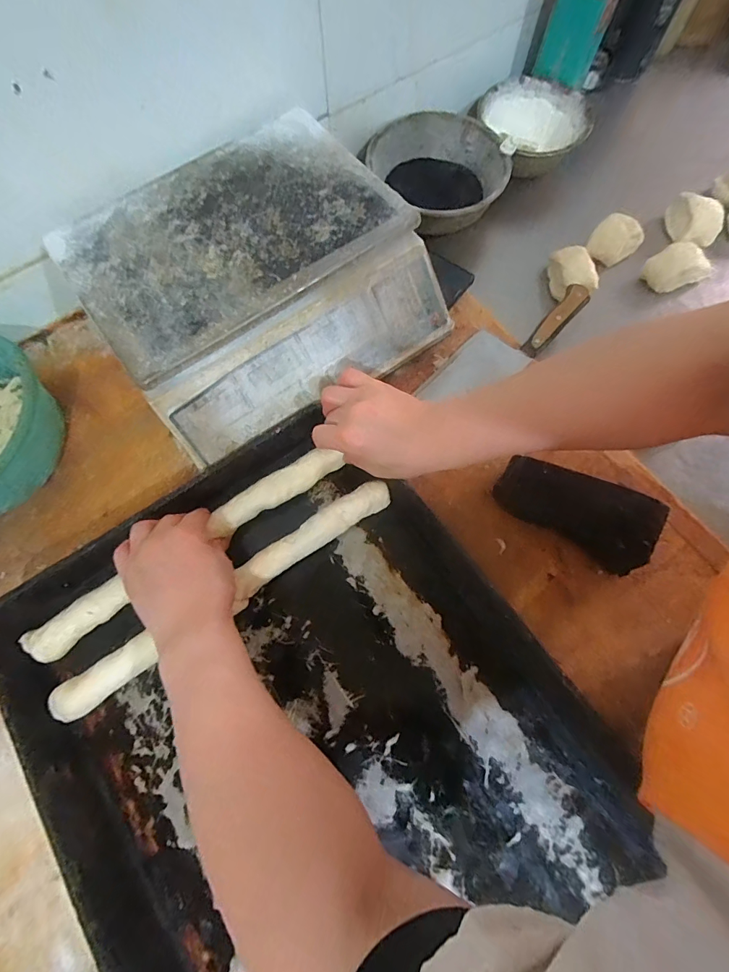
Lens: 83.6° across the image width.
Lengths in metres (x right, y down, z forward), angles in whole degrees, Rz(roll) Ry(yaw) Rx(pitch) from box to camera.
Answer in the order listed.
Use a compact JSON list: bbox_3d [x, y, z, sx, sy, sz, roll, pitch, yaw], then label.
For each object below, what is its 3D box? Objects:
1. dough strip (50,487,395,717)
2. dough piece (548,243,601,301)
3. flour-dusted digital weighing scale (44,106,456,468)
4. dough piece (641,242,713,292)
[{"bbox_3d":[-0.132,0.104,0.406,0.375,0.024,0.029,-34,76,-10],"label":"dough strip"},{"bbox_3d":[0.290,-0.293,0.565,0.055,0.047,0.076,-4,73,-1],"label":"dough piece"},{"bbox_3d":[-0.116,-0.230,0.467,0.339,0.108,0.310,-34,76,-10],"label":"flour-dusted digital weighing scale"},{"bbox_3d":[0.432,-0.302,0.567,0.075,0.043,0.048,-17,75,-3],"label":"dough piece"}]

